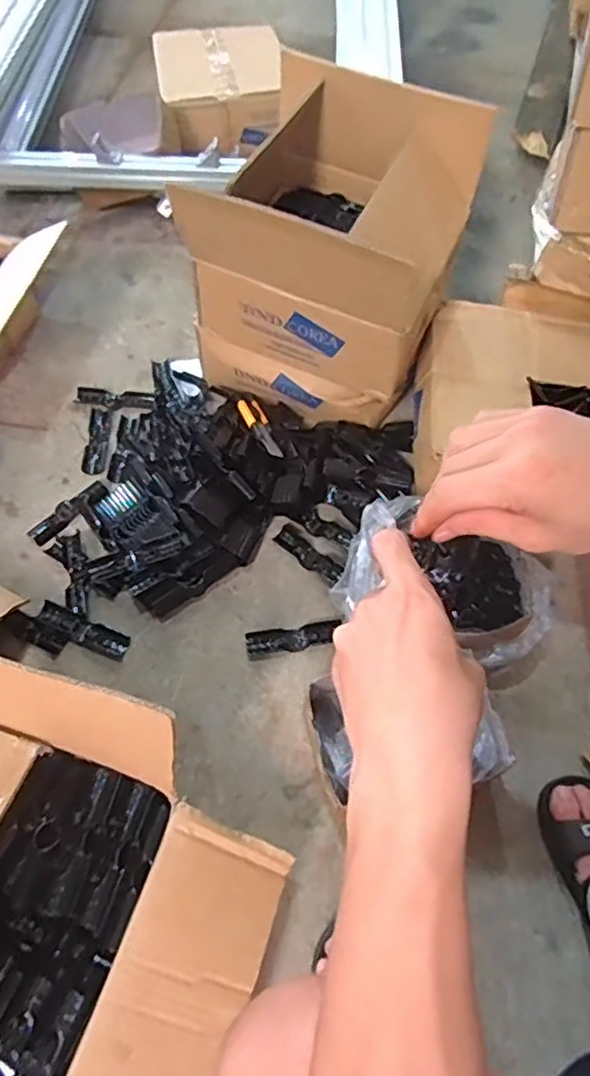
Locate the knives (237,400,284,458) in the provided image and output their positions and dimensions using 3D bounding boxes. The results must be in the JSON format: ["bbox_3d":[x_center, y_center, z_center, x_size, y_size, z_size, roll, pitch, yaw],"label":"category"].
[{"bbox_3d":[-0.050,-0.167,0.979,0.033,0.012,0.151,-20,46,-11],"label":"knives"}]

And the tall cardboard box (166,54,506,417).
[{"bbox_3d":[0.044,-0.394,0.946,0.331,0.355,0.317,22,61,12],"label":"tall cardboard box"}]

